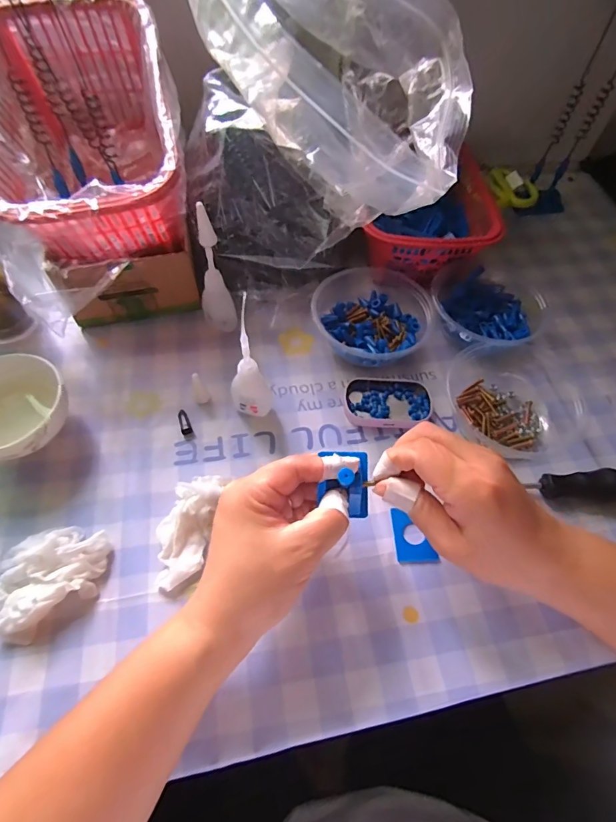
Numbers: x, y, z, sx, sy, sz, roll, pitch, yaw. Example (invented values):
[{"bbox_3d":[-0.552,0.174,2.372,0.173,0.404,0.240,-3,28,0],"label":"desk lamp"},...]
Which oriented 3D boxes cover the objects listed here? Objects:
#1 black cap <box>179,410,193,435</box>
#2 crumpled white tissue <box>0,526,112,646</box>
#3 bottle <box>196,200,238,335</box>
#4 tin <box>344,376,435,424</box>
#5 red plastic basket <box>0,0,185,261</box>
[{"bbox_3d":[-0.111,0.009,0.367,0.009,0.008,0.023,-20,62,-14],"label":"black cap"},{"bbox_3d":[-0.185,0.114,0.293,0.080,0.020,0.063,-34,66,-21],"label":"crumpled white tissue"},{"bbox_3d":[-0.085,-0.121,0.378,0.024,0.125,0.029,-32,66,-20],"label":"bottle"},{"bbox_3d":[0.074,-0.010,0.387,0.081,0.013,0.052,-5,60,-6],"label":"tin"},{"bbox_3d":[-0.193,-0.236,0.358,0.160,0.123,0.227,-11,60,-9],"label":"red plastic basket"}]

